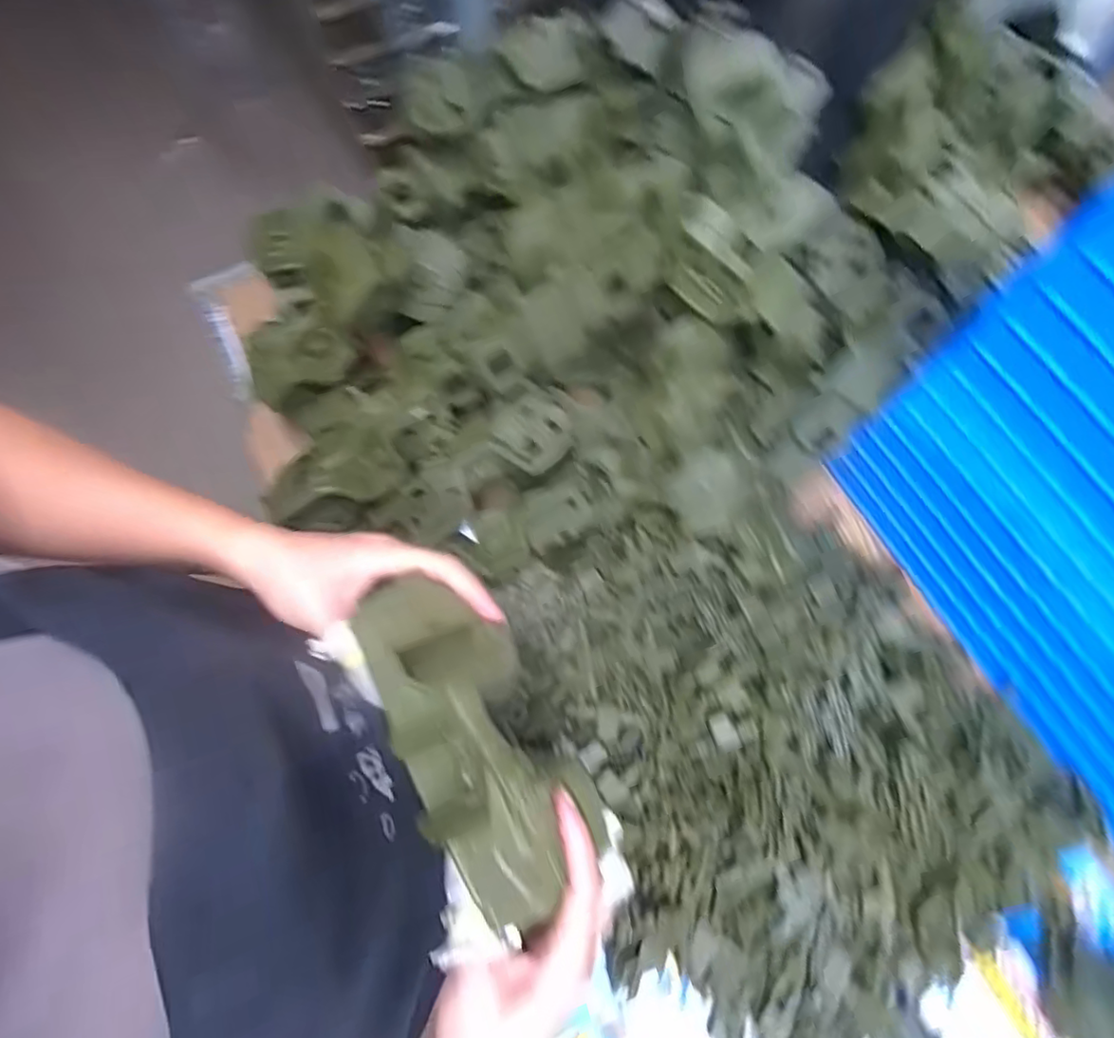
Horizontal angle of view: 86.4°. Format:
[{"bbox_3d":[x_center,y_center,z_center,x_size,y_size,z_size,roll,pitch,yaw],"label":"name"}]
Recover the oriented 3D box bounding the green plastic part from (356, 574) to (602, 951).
[{"bbox_3d":[-0.043,0.112,0.307,0.078,0.054,0.170,-27,71,-10],"label":"green plastic part"}]

